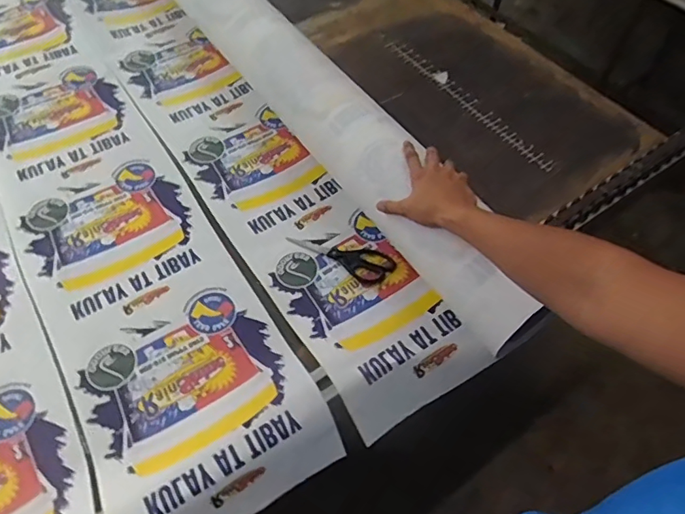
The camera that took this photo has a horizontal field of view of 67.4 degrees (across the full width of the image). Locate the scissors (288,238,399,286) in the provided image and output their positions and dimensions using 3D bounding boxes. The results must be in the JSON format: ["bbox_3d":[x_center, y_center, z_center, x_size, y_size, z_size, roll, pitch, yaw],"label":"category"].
[{"bbox_3d":[0.001,-0.010,0.913,0.192,0.017,0.070,32,61,18],"label":"scissors"}]

